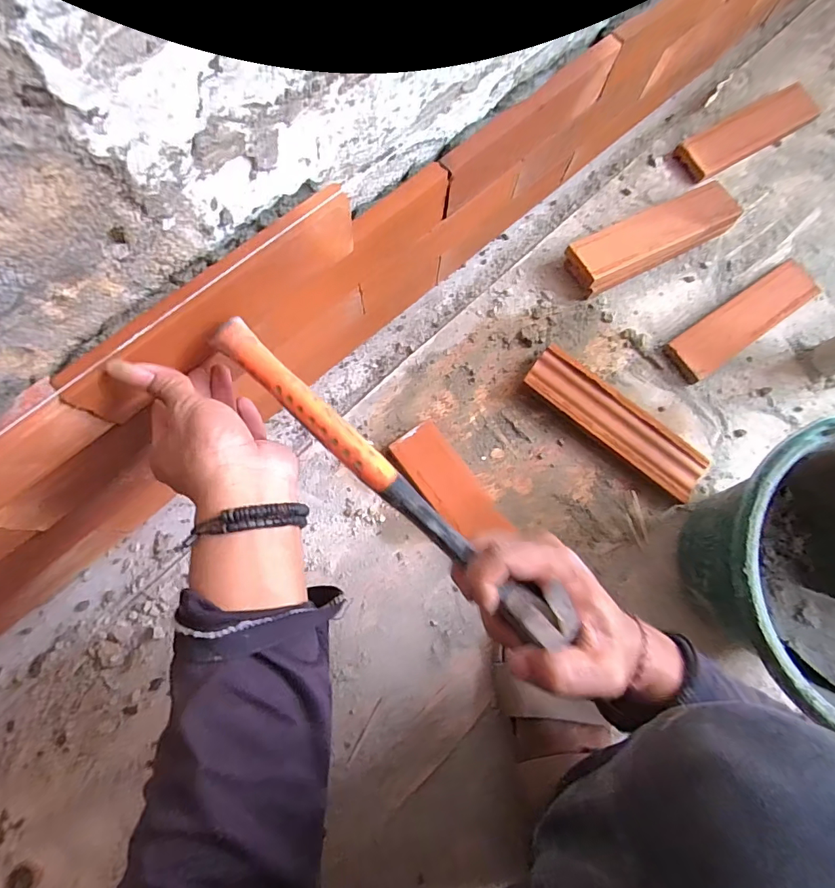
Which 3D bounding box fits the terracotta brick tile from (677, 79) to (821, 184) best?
[{"bbox_3d":[0.460,-0.437,0.618,0.215,0.023,0.062,-29,80,-7],"label":"terracotta brick tile"}]

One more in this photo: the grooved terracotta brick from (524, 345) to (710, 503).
[{"bbox_3d":[0.230,-0.023,0.518,0.226,0.035,0.058,38,79,7],"label":"grooved terracotta brick"}]

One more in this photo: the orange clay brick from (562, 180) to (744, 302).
[{"bbox_3d":[0.297,-0.264,0.568,0.224,0.052,0.066,-26,79,-7],"label":"orange clay brick"}]

